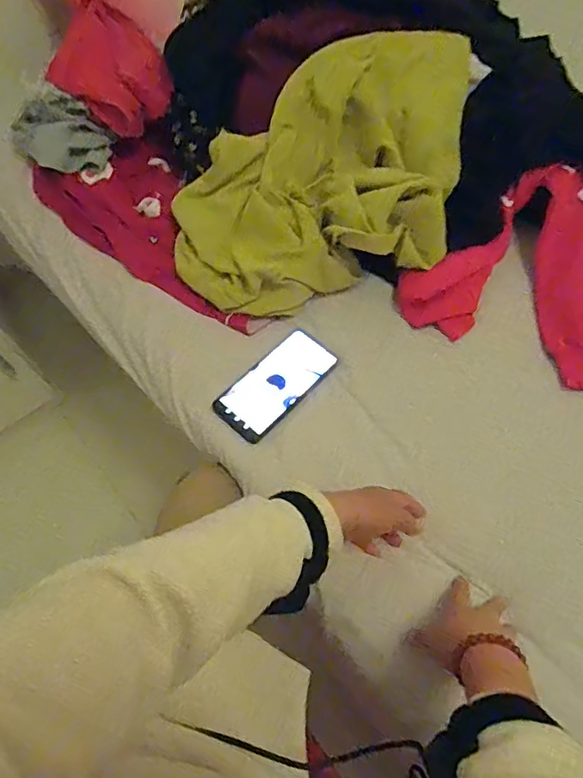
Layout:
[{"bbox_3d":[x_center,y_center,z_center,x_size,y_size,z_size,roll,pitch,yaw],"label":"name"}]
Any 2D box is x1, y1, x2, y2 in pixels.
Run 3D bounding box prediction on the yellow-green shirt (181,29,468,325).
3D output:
[{"bbox_3d":[0.047,-0.277,0.704,0.409,0.175,0.260,-12,65,-4],"label":"yellow-green shirt"}]

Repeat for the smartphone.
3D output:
[{"bbox_3d":[-0.019,-0.008,0.678,0.076,0.009,0.159,40,72,18],"label":"smartphone"}]

